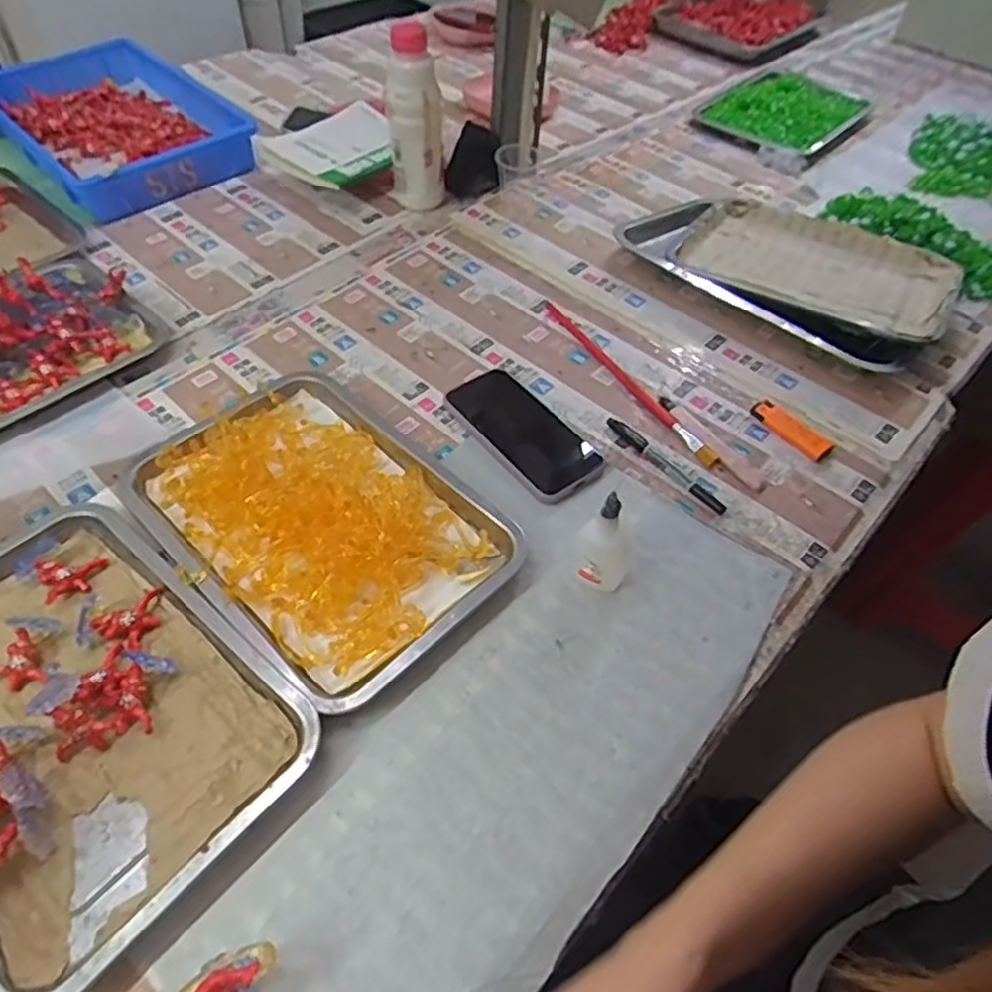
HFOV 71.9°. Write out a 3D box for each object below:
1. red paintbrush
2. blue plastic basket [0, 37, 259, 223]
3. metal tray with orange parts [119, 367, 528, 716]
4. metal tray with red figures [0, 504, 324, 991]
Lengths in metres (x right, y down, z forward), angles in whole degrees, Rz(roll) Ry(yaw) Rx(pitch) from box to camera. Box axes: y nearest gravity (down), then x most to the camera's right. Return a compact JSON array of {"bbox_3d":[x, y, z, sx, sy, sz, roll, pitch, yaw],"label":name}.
[{"bbox_3d":[0.129,-0.120,0.685,0.017,0.006,0.266,-23,55,-20],"label":"red paintbrush"},{"bbox_3d":[-0.532,-0.526,0.953,0.258,0.059,0.385,-35,60,-27],"label":"blue plastic basket"},{"bbox_3d":[-0.144,0.009,0.551,0.214,0.041,0.310,-35,60,-27],"label":"metal tray with orange parts"},{"bbox_3d":[-0.286,0.136,0.450,0.310,0.027,0.210,35,57,23],"label":"metal tray with red figures"}]

